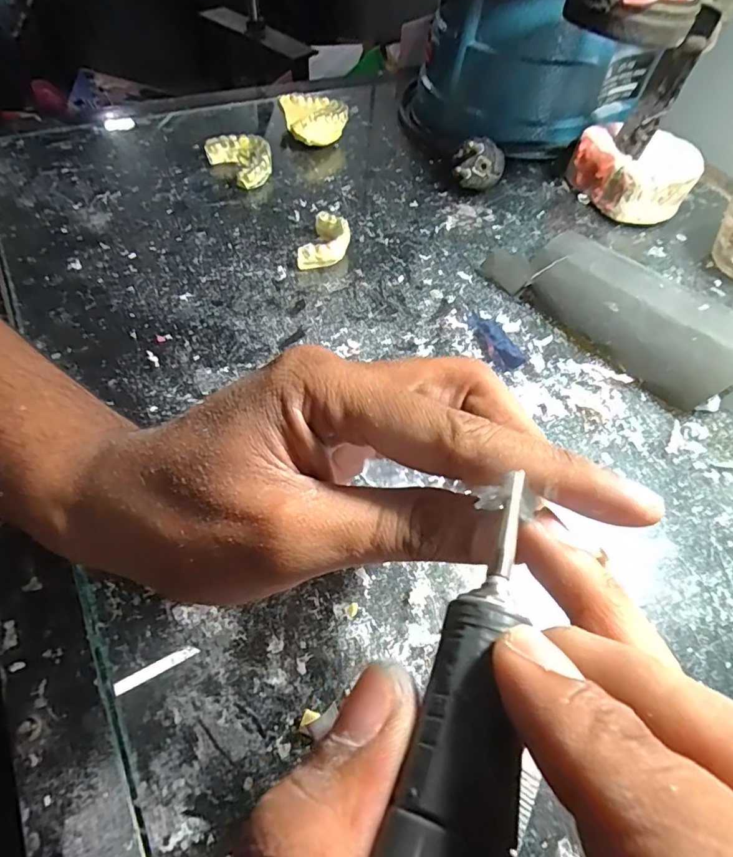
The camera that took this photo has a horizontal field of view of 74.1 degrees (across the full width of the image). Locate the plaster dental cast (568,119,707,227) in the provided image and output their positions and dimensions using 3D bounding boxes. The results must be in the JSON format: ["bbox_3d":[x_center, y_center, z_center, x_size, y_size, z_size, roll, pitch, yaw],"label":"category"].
[{"bbox_3d":[0.212,-0.207,0.393,0.093,0.046,0.076,24,57,11],"label":"plaster dental cast"}]

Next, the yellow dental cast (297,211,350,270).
[{"bbox_3d":[-0.027,-0.127,0.333,0.028,0.017,0.046,15,55,5],"label":"yellow dental cast"}]

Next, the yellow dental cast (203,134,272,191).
[{"bbox_3d":[-0.096,-0.213,0.384,0.039,0.019,0.051,-34,65,-25],"label":"yellow dental cast"}]

